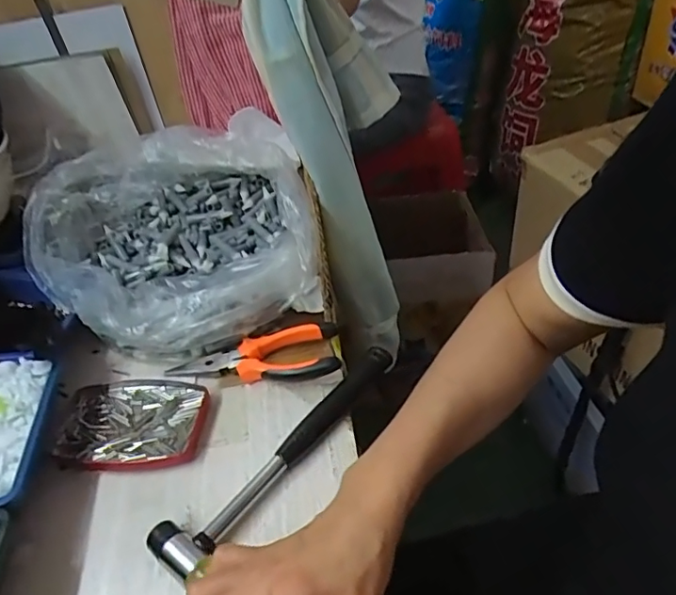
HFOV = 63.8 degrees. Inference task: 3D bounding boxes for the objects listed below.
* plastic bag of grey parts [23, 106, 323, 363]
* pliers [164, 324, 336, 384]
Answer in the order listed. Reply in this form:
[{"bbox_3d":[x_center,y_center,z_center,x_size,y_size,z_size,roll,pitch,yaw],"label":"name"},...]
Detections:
[{"bbox_3d":[-0.159,-0.063,0.528,0.269,0.113,0.222,-15,41,-8],"label":"plastic bag of grey parts"},{"bbox_3d":[-0.074,0.059,0.476,0.150,0.030,0.050,-10,40,-3],"label":"pliers"}]

